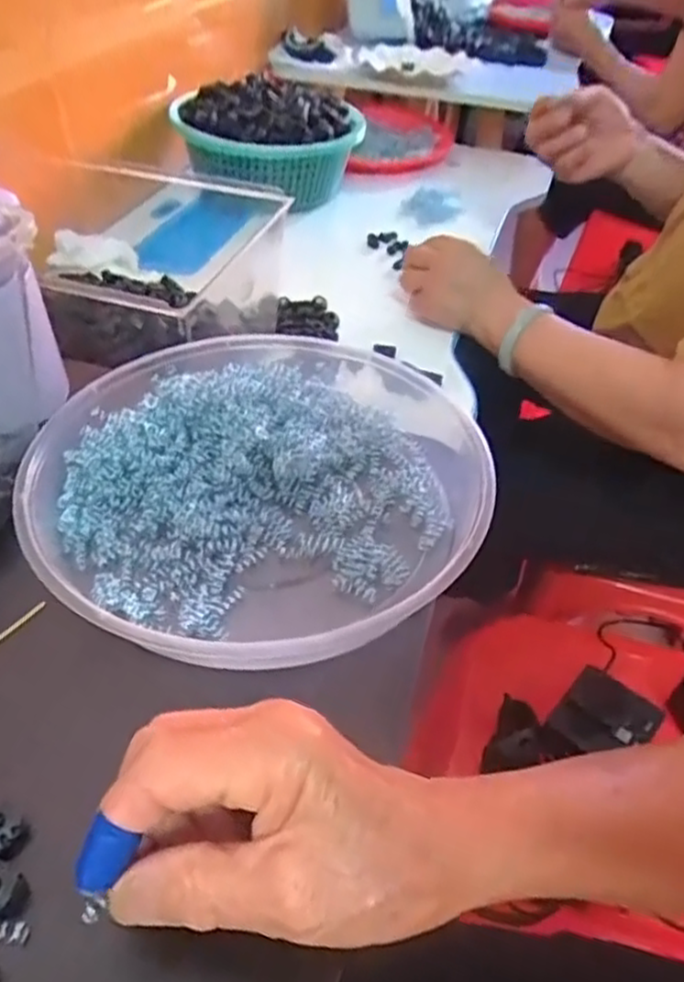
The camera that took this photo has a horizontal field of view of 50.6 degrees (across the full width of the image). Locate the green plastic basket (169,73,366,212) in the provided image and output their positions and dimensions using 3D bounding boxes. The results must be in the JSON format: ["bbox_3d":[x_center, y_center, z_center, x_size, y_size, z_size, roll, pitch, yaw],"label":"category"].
[{"bbox_3d":[-0.096,-0.436,0.911,0.232,0.093,0.184,9,44,5],"label":"green plastic basket"}]

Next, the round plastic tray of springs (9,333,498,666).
[{"bbox_3d":[-0.042,-0.009,0.388,0.238,0.037,0.220,2,44,-2],"label":"round plastic tray of springs"}]

